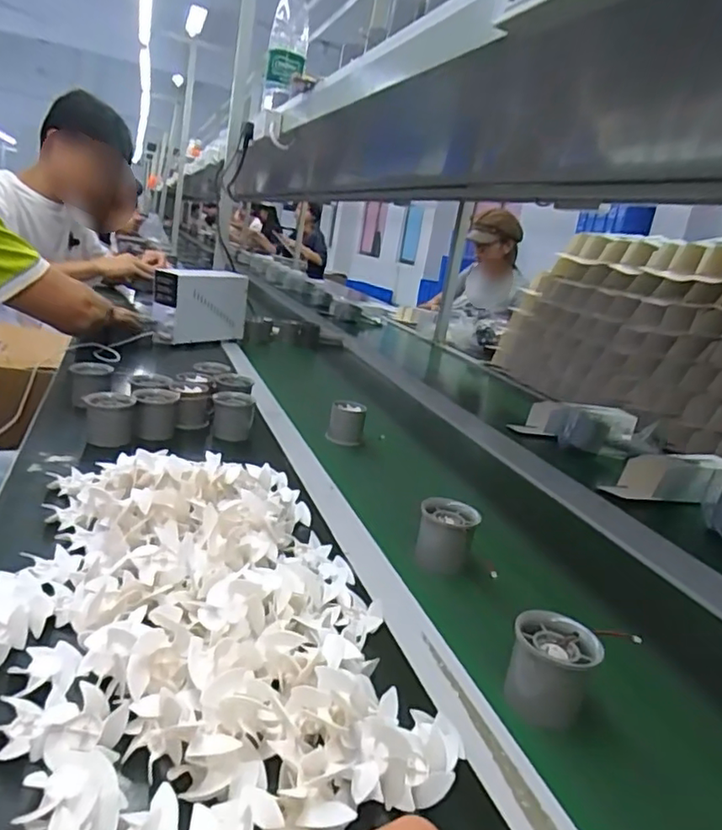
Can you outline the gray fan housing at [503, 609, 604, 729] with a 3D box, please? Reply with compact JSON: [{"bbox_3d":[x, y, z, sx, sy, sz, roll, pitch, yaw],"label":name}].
[{"bbox_3d":[0.130,0.168,0.408,0.053,0.046,0.054,15,17,19],"label":"gray fan housing"}]

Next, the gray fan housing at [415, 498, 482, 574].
[{"bbox_3d":[0.082,0.121,0.586,0.053,0.065,0.048,14,17,17],"label":"gray fan housing"}]

